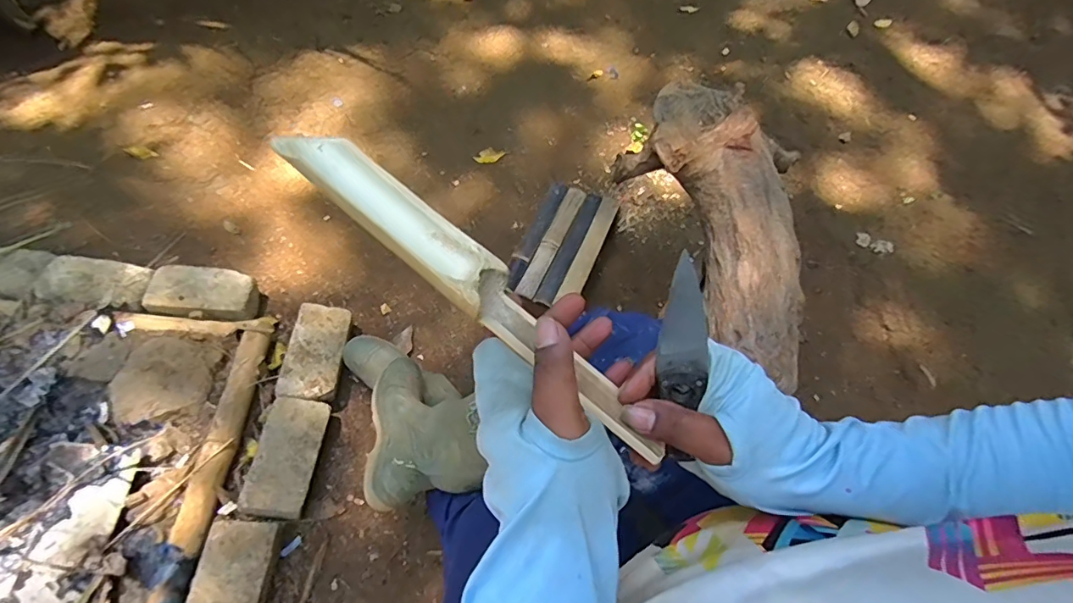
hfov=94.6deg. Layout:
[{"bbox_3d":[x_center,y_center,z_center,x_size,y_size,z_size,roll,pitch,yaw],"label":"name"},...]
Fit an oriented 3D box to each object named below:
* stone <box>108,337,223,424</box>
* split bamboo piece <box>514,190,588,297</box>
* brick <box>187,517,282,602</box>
[{"bbox_3d":[-0.736,0.149,0.964,0.182,0.034,0.172,11,62,4],"label":"stone"},{"bbox_3d":[0.039,-0.146,1.160,0.047,0.021,0.331,22,63,10],"label":"split bamboo piece"},{"bbox_3d":[-0.507,0.481,0.823,0.110,0.058,0.215,2,58,-1],"label":"brick"}]

